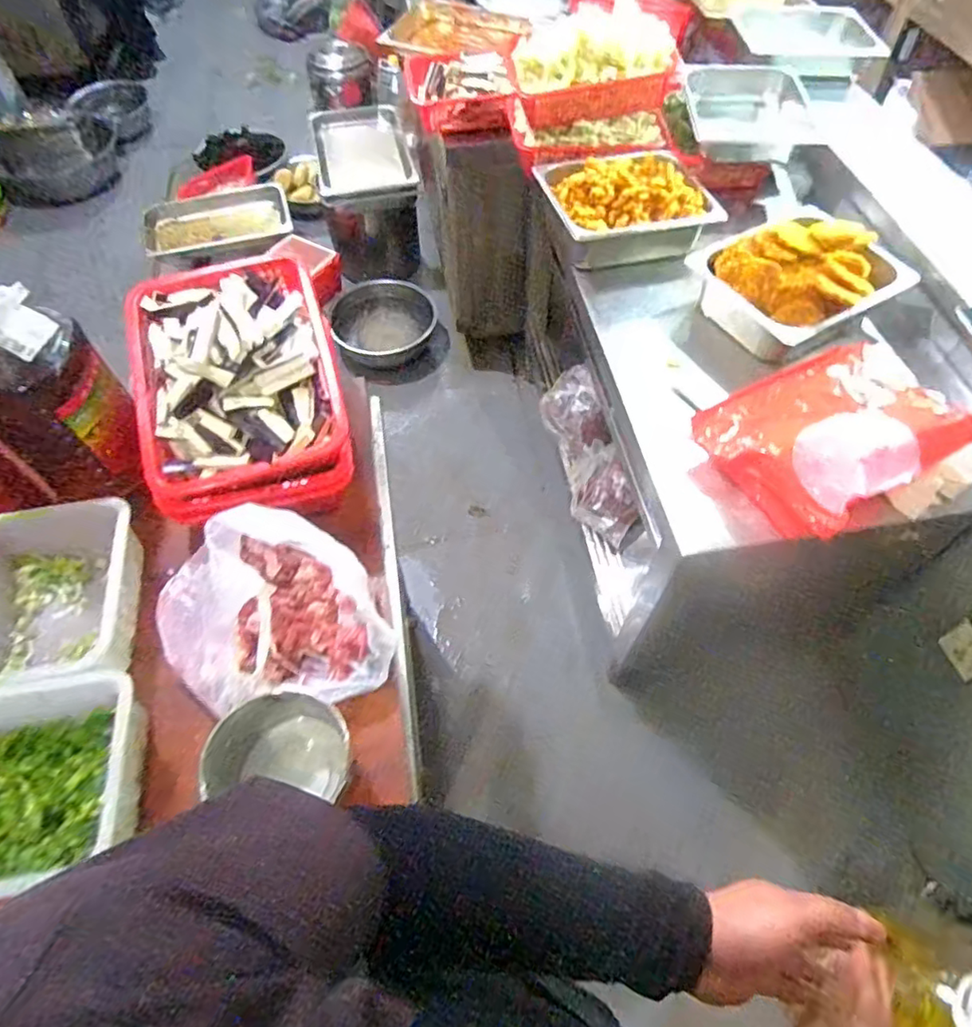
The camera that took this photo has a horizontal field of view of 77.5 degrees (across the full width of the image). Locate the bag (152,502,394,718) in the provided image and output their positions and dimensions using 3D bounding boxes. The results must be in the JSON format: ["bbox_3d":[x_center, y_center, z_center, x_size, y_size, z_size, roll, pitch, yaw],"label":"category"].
[{"bbox_3d":[-0.271,0.112,0.731,0.264,0.144,0.251,-21,59,-13],"label":"bag"}]

